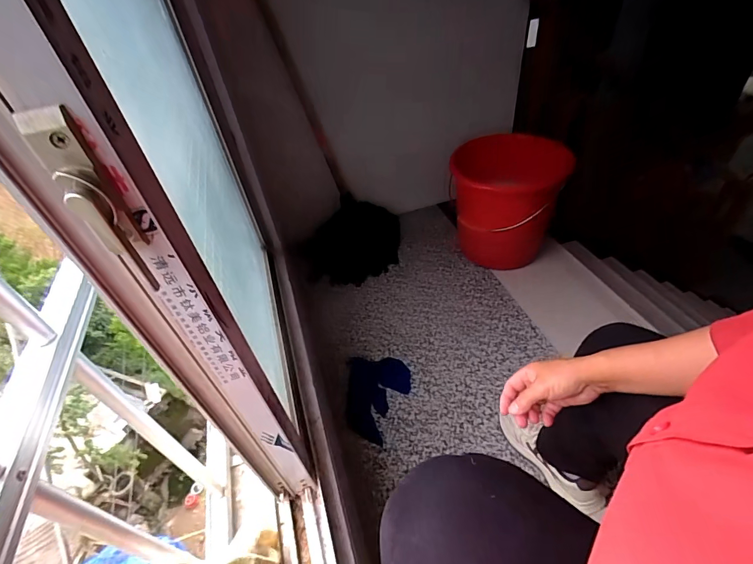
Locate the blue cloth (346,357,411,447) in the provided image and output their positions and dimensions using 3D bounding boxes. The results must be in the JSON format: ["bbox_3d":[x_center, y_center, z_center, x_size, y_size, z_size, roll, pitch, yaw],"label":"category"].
[{"bbox_3d":[0.006,0.306,1.037,0.168,0.022,0.239,-4,44,4],"label":"blue cloth"}]

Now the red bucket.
[{"bbox_3d":[0.436,-0.264,1.347,0.344,0.411,0.344,-3,47,3],"label":"red bucket"}]

